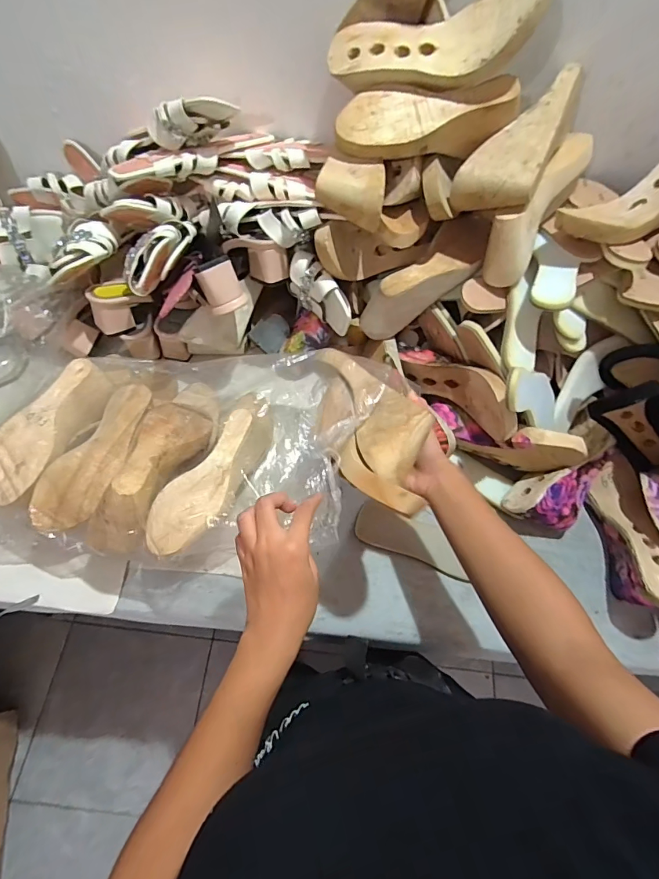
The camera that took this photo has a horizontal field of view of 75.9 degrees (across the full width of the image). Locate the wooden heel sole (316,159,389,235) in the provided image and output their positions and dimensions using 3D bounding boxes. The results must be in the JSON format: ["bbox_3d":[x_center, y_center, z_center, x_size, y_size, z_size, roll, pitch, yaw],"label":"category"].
[{"bbox_3d":[0.028,-0.310,0.525,0.089,0.044,0.074,15,64,4],"label":"wooden heel sole"}]

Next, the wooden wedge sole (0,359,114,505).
[{"bbox_3d":[-0.366,-0.009,0.553,0.077,0.064,0.205,10,64,2],"label":"wooden wedge sole"}]

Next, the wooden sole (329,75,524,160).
[{"bbox_3d":[0.116,-0.378,0.503,0.216,0.064,0.064,-1,64,-4],"label":"wooden sole"}]

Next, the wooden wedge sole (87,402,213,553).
[{"bbox_3d":[-0.212,0.029,0.519,0.078,0.074,0.210,13,46,4],"label":"wooden wedge sole"}]

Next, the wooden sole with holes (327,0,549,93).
[{"bbox_3d":[0.115,-0.445,0.477,0.228,0.066,0.071,3,62,19],"label":"wooden sole with holes"}]

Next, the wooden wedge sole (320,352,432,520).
[{"bbox_3d":[0.043,-0.017,0.466,0.105,0.053,0.239,-10,47,-8],"label":"wooden wedge sole"}]

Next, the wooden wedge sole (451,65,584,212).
[{"bbox_3d":[0.253,-0.363,0.529,0.087,0.064,0.214,44,94,17],"label":"wooden wedge sole"}]

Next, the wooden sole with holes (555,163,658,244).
[{"bbox_3d":[0.399,-0.305,0.543,0.218,0.062,0.075,-30,69,-3],"label":"wooden sole with holes"}]

